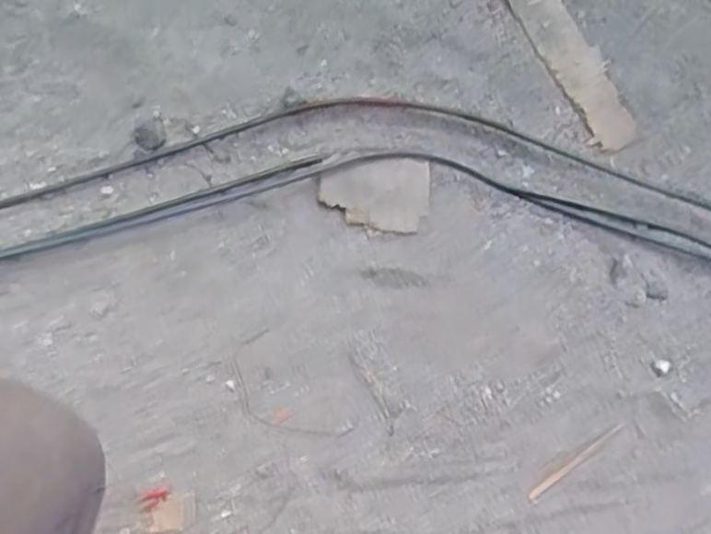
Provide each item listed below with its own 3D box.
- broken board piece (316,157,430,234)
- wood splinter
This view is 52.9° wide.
[{"bbox_3d":[0.019,-0.069,0.674,0.102,0.006,0.069,0,72,-2],"label":"broken board piece"},{"bbox_3d":[0.192,0.169,0.620,0.104,0.007,0.009,-34,77,-12],"label":"wood splinter"}]

